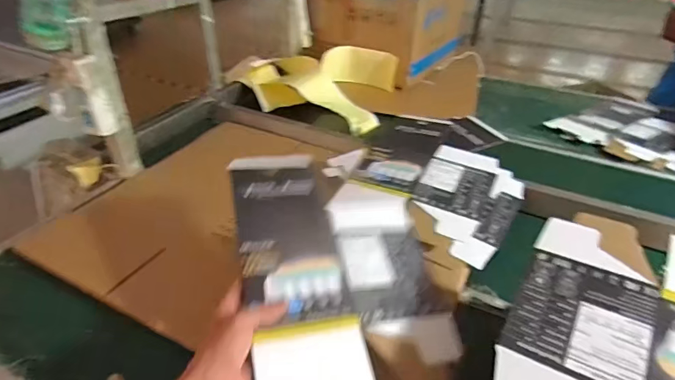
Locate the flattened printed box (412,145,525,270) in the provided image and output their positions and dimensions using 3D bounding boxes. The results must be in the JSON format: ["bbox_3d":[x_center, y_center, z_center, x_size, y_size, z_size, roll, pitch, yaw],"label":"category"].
[{"bbox_3d":[0.217,0.014,0.728,0.163,0.015,0.236,26,48,14],"label":"flattened printed box"}]

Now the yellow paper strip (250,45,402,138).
[{"bbox_3d":[-0.061,-0.282,1.143,0.379,0.110,0.275,11,37,15],"label":"yellow paper strip"}]

